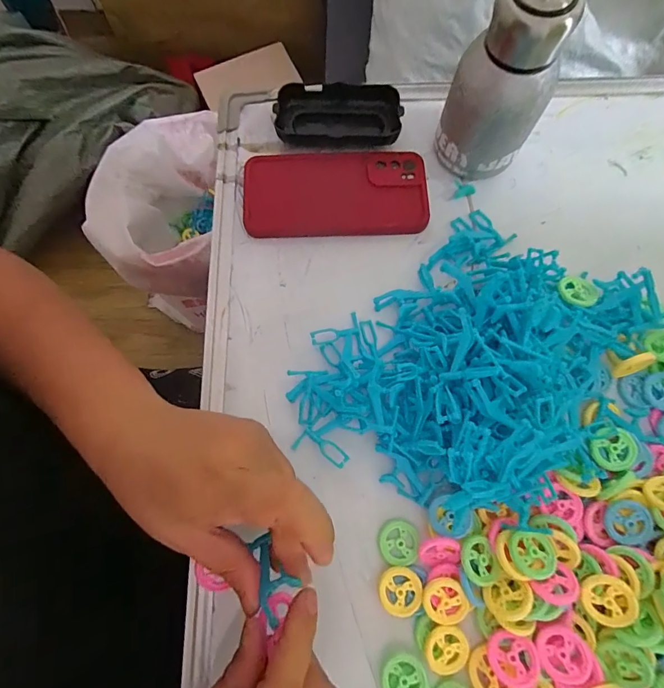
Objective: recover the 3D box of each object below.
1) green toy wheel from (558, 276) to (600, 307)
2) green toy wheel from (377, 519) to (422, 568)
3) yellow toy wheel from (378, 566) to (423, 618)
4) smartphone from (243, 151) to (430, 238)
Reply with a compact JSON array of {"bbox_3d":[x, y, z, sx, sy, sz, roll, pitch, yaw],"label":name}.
[{"bbox_3d":[0.196,-0.042,0.312,0.032,0.004,0.029,-18,62,-13],"label":"green toy wheel"},{"bbox_3d":[0.048,0.141,0.278,0.028,0.005,0.030,0,75,1],"label":"green toy wheel"},{"bbox_3d":[0.047,0.168,0.265,0.028,0.005,0.029,0,75,1],"label":"yellow toy wheel"},{"bbox_3d":[0.002,-0.134,0.346,0.159,0.016,0.077,-2,75,1],"label":"smartphone"}]

